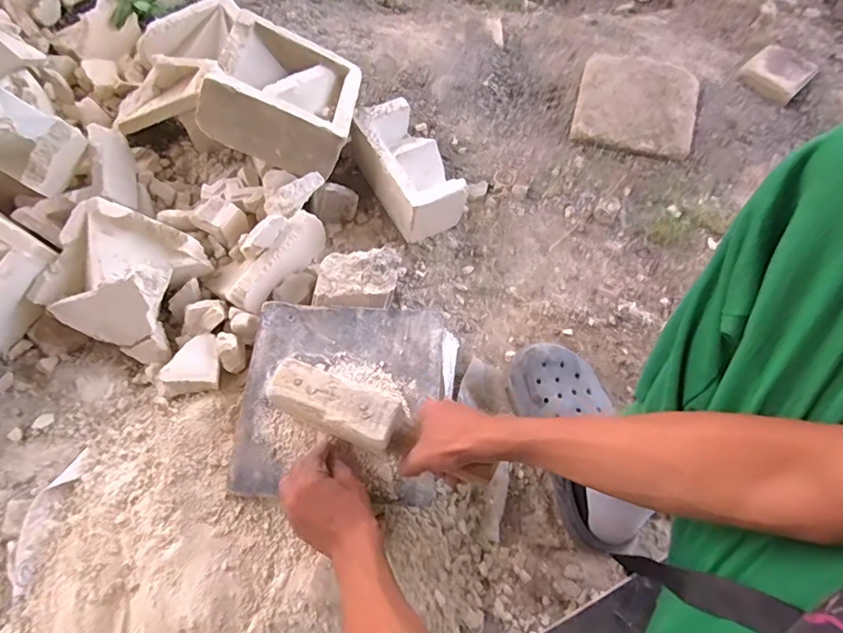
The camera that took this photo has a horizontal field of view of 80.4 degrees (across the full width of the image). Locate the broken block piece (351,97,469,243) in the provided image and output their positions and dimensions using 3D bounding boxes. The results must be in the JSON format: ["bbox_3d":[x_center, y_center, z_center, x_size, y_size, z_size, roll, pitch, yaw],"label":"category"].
[{"bbox_3d":[-0.021,-0.237,0.808,0.108,0.103,0.192,-29,72,-15],"label":"broken block piece"}]

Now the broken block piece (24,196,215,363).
[{"bbox_3d":[-0.406,-0.055,0.668,0.181,0.084,0.163,21,67,4],"label":"broken block piece"}]

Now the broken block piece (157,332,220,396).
[{"bbox_3d":[-0.302,0.059,0.654,0.069,0.024,0.075,-10,68,-8],"label":"broken block piece"}]

